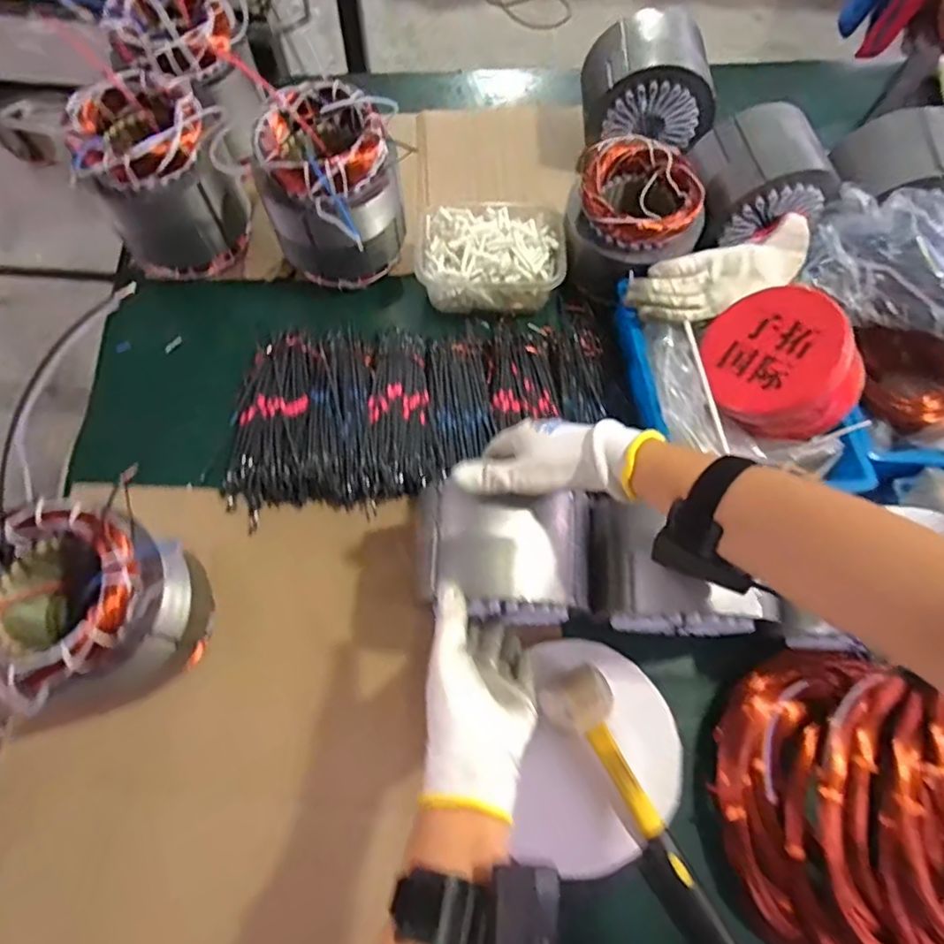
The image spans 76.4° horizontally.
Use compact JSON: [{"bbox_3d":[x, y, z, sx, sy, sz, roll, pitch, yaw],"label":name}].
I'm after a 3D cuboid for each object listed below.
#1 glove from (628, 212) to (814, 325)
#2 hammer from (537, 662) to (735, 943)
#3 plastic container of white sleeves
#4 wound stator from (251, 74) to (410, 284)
[{"bbox_3d":[0.267,-0.208,0.633,0.199,0.034,0.079,-16,71,-7],"label":"glove"},{"bbox_3d":[0.161,0.300,0.514,0.058,0.047,0.284,-32,74,-13],"label":"hammer"},{"bbox_3d":[0.021,-0.251,0.713,0.173,0.065,0.114,0,70,-2],"label":"plastic container of white sleeves"},{"bbox_3d":[-0.153,-0.315,0.684,0.152,0.162,0.143,1,70,-2],"label":"wound stator"}]

